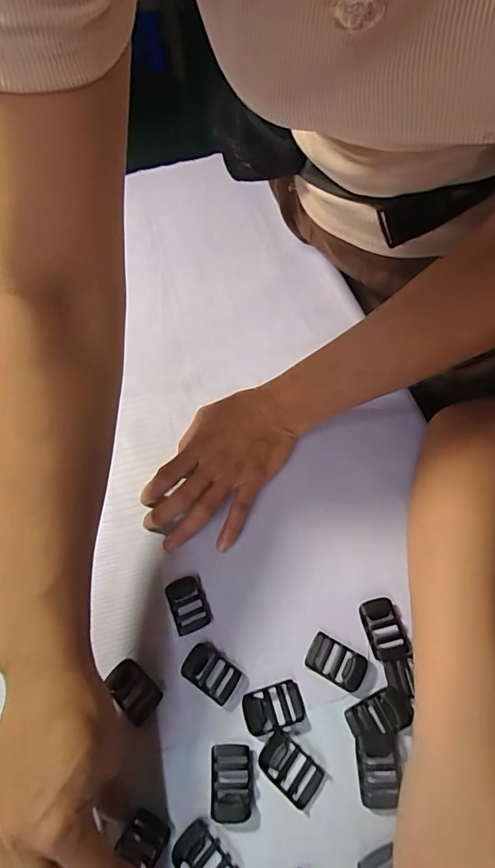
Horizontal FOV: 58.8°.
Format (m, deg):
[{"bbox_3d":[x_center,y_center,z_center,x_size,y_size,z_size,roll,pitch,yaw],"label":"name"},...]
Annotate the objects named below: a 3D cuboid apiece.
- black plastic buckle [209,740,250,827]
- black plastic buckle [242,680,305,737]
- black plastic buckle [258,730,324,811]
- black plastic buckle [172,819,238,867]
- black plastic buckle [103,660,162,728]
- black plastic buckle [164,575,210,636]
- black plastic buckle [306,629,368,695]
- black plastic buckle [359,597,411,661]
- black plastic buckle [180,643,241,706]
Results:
[{"bbox_3d":[-0.011,0.217,0.274,0.025,0.004,0.039,-2,60,3],"label":"black plastic buckle"},{"bbox_3d":[0.017,0.182,0.291,0.039,0.004,0.025,-15,60,-5],"label":"black plastic buckle"},{"bbox_3d":[0.027,0.210,0.276,0.038,0.004,0.024,33,68,20],"label":"black plastic buckle"},{"bbox_3d":[-0.026,0.253,0.257,0.027,0.004,0.038,-41,65,-18],"label":"black plastic buckle"},{"bbox_3d":[-0.078,0.174,0.299,0.038,0.005,0.025,37,69,22],"label":"black plastic buckle"},{"bbox_3d":[-0.045,0.126,0.327,0.025,0.004,0.038,-21,61,-8],"label":"black plastic buckle"},{"bbox_3d":[0.061,0.156,0.301,0.039,0.007,0.024,23,64,16],"label":"black plastic buckle"},{"bbox_3d":[0.097,0.137,0.310,0.027,0.006,0.042,-13,60,-3],"label":"black plastic buckle"},{"bbox_3d":[-0.026,0.164,0.303,0.037,0.004,0.025,30,66,19],"label":"black plastic buckle"}]

